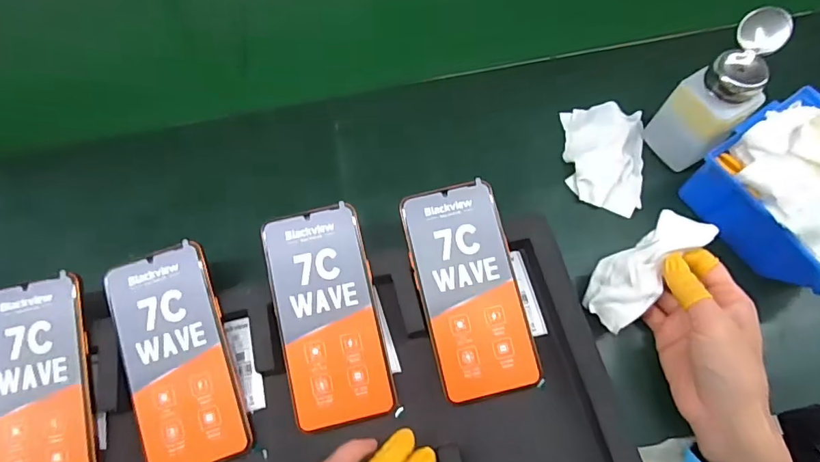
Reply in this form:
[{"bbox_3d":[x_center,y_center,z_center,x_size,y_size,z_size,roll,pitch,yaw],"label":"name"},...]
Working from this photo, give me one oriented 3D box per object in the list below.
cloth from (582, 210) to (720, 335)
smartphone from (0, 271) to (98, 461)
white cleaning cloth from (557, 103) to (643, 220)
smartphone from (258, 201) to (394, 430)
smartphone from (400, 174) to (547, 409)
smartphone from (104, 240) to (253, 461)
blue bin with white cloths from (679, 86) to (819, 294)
[{"bbox_3d":[0.174,0.027,0.358,0.043,0.018,0.102,45,105,20],"label":"cloth"},{"bbox_3d":[-0.278,0.120,0.357,0.074,0.011,0.162,-13,78,-3],"label":"smartphone"},{"bbox_3d":[0.180,-0.071,0.438,0.072,0.031,0.100,9,66,6],"label":"white cleaning cloth"},{"bbox_3d":[-0.063,0.063,0.367,0.076,0.005,0.160,-13,80,-3],"label":"smartphone"},{"bbox_3d":[0.047,0.044,0.375,0.078,0.012,0.160,-13,80,-4],"label":"smartphone"},{"bbox_3d":[-0.176,0.096,0.364,0.075,0.009,0.161,-18,80,-6],"label":"smartphone"},{"bbox_3d":[0.322,-0.032,0.380,0.121,0.097,0.137,-29,68,-11],"label":"blue bin with white cloths"}]

